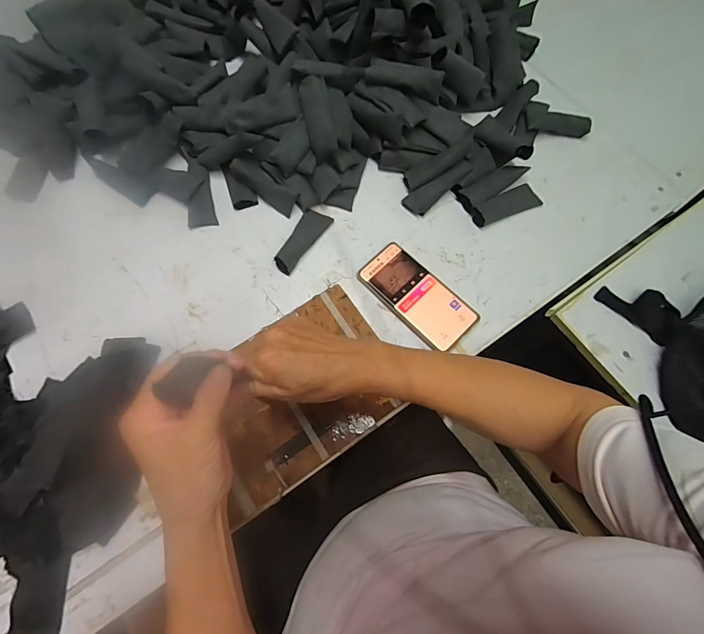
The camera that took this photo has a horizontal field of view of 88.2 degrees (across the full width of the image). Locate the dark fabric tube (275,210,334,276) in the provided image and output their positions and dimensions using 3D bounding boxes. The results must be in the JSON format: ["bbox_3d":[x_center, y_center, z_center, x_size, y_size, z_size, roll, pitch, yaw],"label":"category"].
[{"bbox_3d":[-0.074,-0.111,0.505,0.038,0.027,0.104,33,75,11],"label":"dark fabric tube"}]

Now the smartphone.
[{"bbox_3d":[0.085,-0.027,0.486,0.073,0.014,0.158,-42,75,-12],"label":"smartphone"}]

